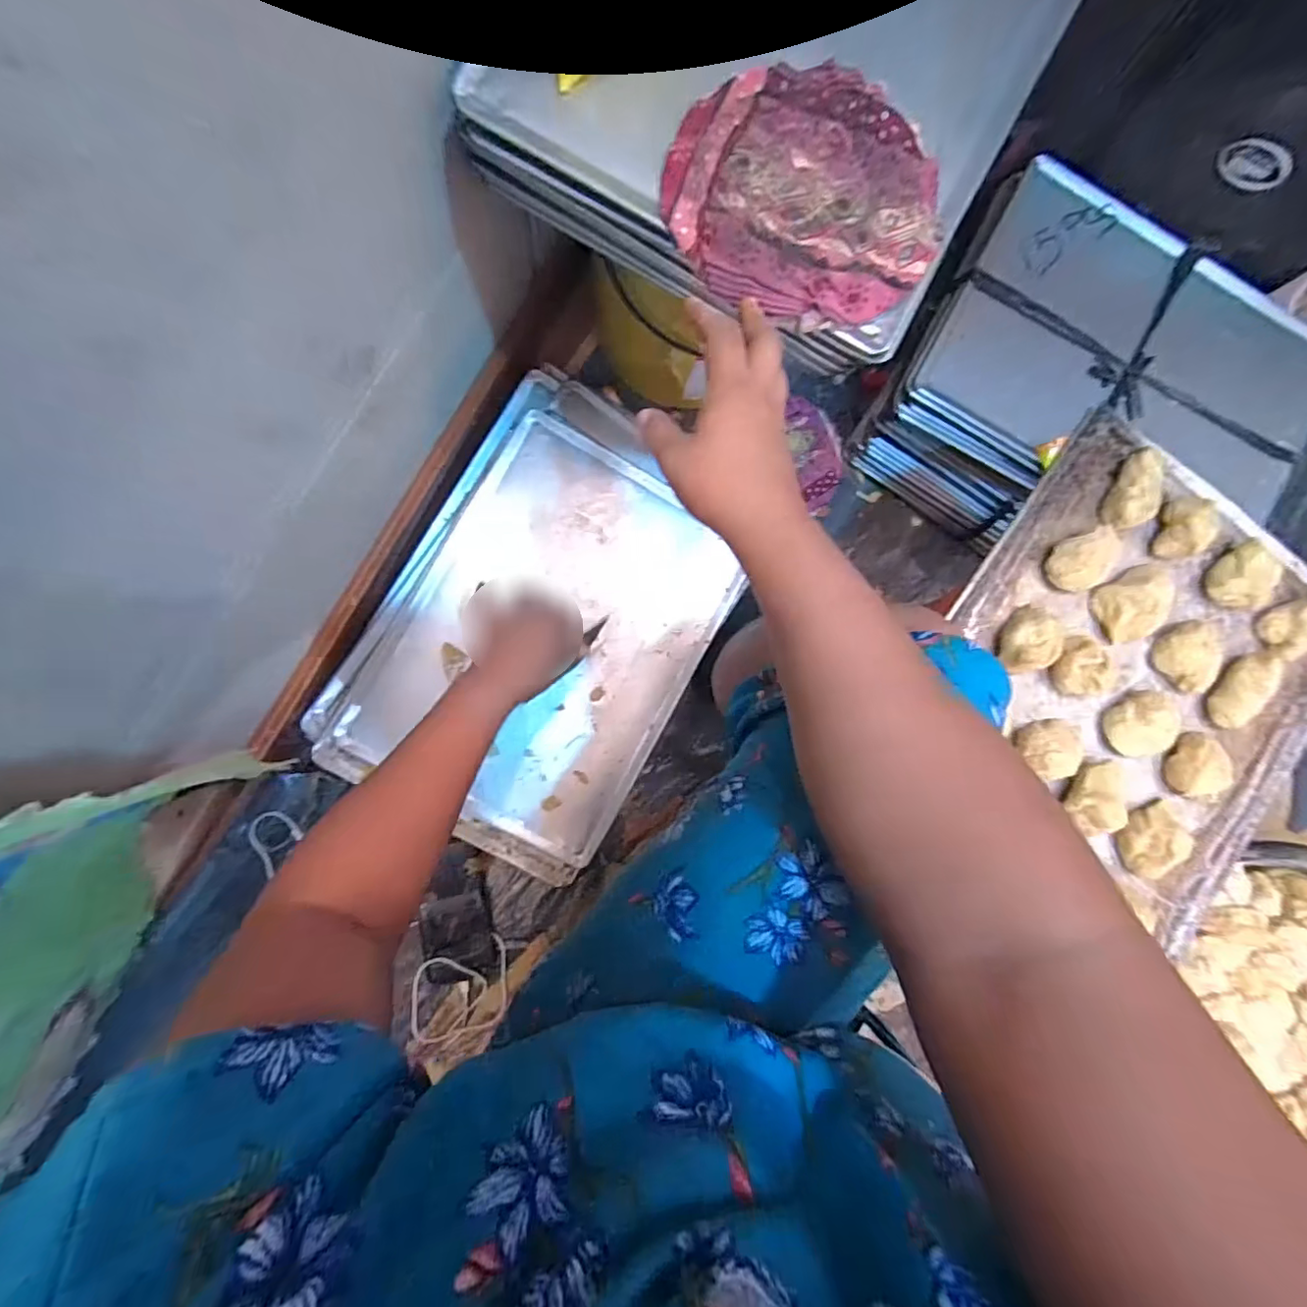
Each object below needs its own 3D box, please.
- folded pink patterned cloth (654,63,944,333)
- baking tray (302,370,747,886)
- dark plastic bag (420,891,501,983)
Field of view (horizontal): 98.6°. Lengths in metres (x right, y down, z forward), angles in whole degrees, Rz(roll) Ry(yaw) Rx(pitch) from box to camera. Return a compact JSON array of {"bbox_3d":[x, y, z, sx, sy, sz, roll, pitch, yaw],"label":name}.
[{"bbox_3d":[0.098,-0.300,0.363,0.172,0.022,0.162,17,84,-4],"label":"folded pink patterned cloth"},{"bbox_3d":[-0.126,-0.043,0.682,0.372,0.042,0.536,30,83,-3],"label":"baking tray"},{"bbox_3d":[-0.251,0.365,0.720,0.080,0.021,0.102,-16,87,-7],"label":"dark plastic bag"}]

